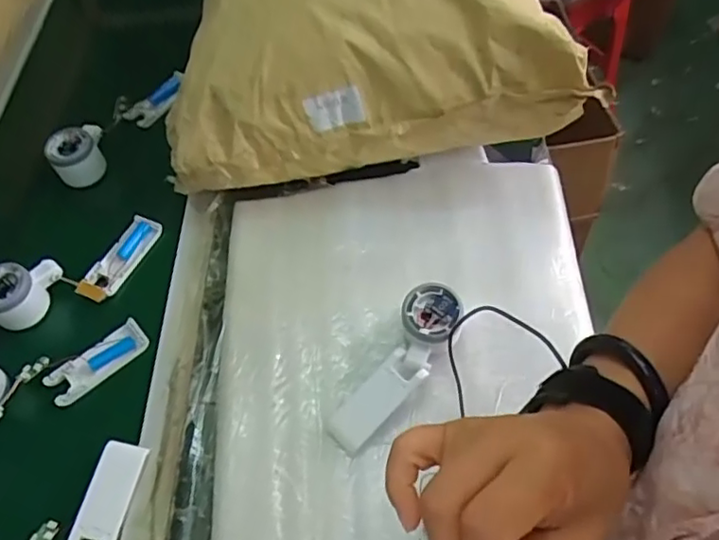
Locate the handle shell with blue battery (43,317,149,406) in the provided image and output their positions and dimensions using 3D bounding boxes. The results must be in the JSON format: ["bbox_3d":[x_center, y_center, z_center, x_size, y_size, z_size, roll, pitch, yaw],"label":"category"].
[{"bbox_3d":[-0.272,0.096,0.628,0.104,0.015,0.039,-37,62,-17],"label":"handle shell with blue battery"}]

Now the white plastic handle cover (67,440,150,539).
[{"bbox_3d":[-0.229,0.209,0.544,0.042,0.005,0.103,15,64,-4],"label":"white plastic handle cover"}]

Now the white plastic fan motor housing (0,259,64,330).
[{"bbox_3d":[-0.376,0.021,0.668,0.058,0.055,0.081,25,64,19],"label":"white plastic fan motor housing"}]

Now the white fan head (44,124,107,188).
[{"bbox_3d":[-0.356,-0.145,0.760,0.070,0.042,0.064,-27,60,-11],"label":"white fan head"}]

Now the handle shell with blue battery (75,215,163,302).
[{"bbox_3d":[-0.280,-0.014,0.697,0.042,0.016,0.114,23,63,18],"label":"handle shell with blue battery"}]

